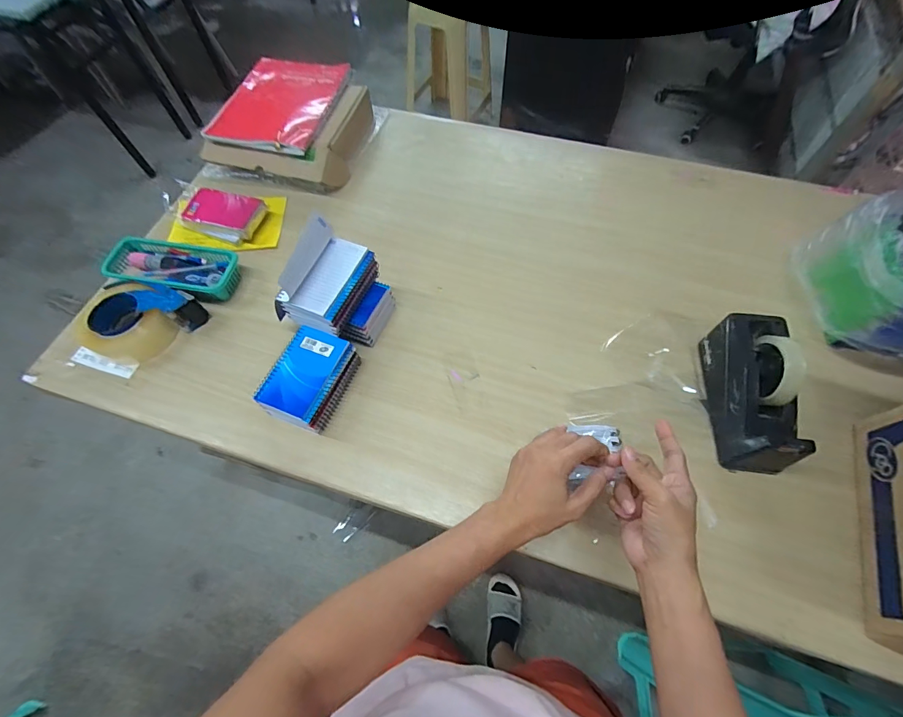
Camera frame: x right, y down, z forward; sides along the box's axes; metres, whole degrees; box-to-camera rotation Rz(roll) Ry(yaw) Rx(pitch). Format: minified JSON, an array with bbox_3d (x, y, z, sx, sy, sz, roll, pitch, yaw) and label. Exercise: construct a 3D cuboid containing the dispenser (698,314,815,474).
[{"bbox_3d":[0.410,0.044,0.543,0.081,0.129,0.200,3,63,3],"label":"dispenser"}]

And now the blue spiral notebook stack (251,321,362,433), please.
[{"bbox_3d":[-0.206,0.030,0.585,0.091,0.053,0.133,19,65,11],"label":"blue spiral notebook stack"}]

